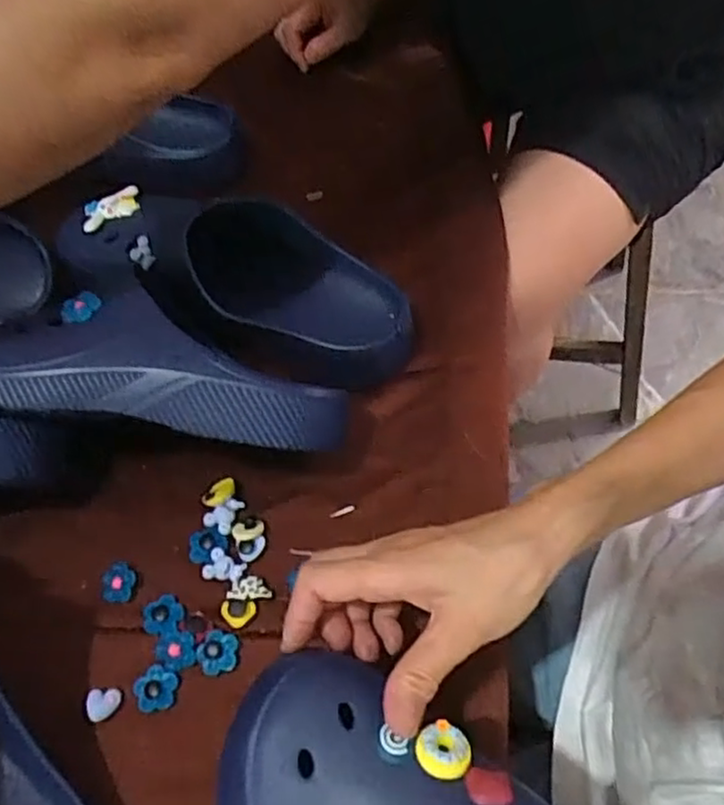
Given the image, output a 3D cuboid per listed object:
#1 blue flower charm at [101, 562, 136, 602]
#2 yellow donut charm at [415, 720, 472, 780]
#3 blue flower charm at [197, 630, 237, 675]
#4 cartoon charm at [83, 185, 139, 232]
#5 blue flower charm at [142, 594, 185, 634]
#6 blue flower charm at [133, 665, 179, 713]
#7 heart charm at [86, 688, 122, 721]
[{"bbox_3d":[-0.155,0.115,0.444,0.021,0.009,0.023,-6,57,0],"label":"blue flower charm"},{"bbox_3d":[0.036,0.154,0.308,0.024,0.007,0.023,-2,57,3],"label":"yellow donut charm"},{"bbox_3d":[-0.086,0.148,0.413,0.023,0.004,0.024,-4,57,1],"label":"blue flower charm"},{"bbox_3d":[-0.198,-0.155,0.549,0.051,0.008,0.029,-30,60,-15],"label":"cartoon charm"},{"bbox_3d":[-0.125,0.131,0.430,0.026,0.007,0.024,-2,57,3],"label":"blue flower charm"},{"bbox_3d":[-0.120,0.167,0.407,0.024,0.005,0.025,-2,57,3],"label":"blue flower charm"},{"bbox_3d":[-0.151,0.176,0.405,0.019,0.004,0.018,-1,57,4],"label":"heart charm"}]

